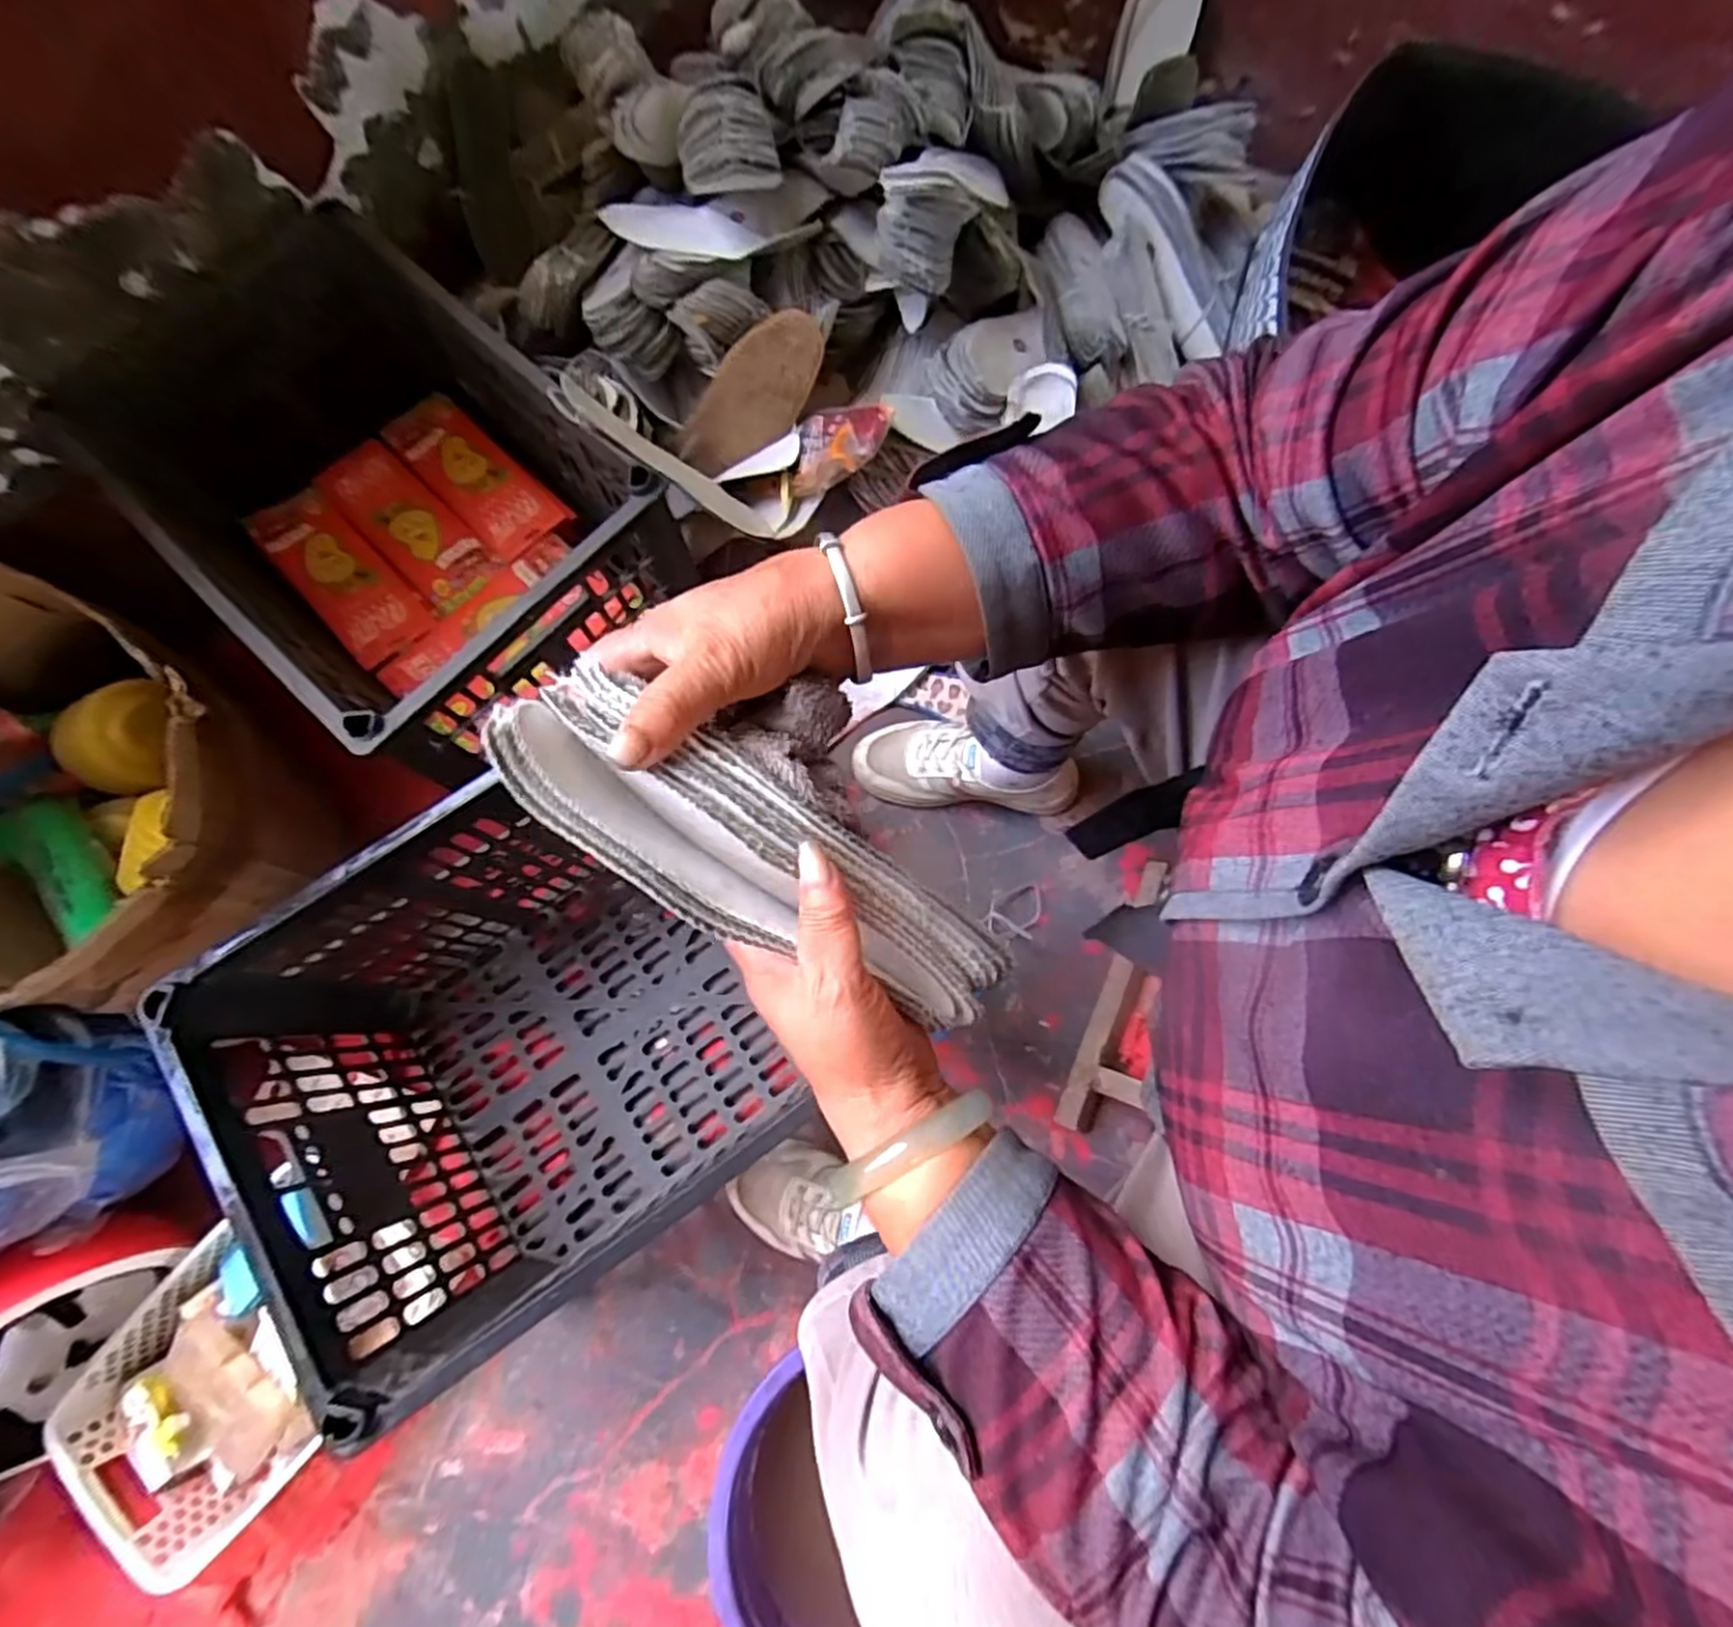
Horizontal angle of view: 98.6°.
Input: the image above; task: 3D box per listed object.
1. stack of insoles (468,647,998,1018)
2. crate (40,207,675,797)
[{"bbox_3d":[-0.041,0.022,0.319,0.230,0.056,0.066,31,77,-20],"label":"stack of insoles"},{"bbox_3d":[-0.481,-0.317,0.754,0.534,0.218,0.338,40,80,10],"label":"crate"}]

